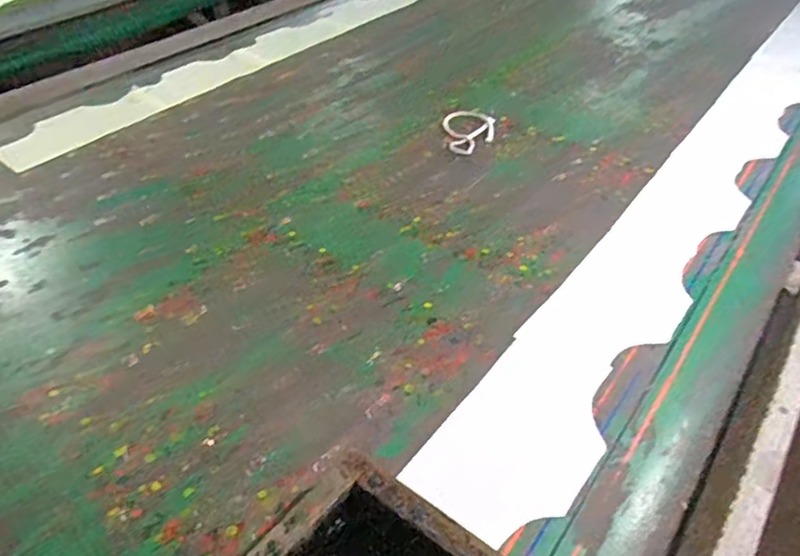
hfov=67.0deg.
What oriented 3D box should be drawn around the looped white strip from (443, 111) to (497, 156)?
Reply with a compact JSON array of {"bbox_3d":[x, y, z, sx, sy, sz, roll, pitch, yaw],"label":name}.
[{"bbox_3d":[0.118,-0.251,1.031,0.087,0.017,0.137,4,41,5],"label":"looped white strip"}]

